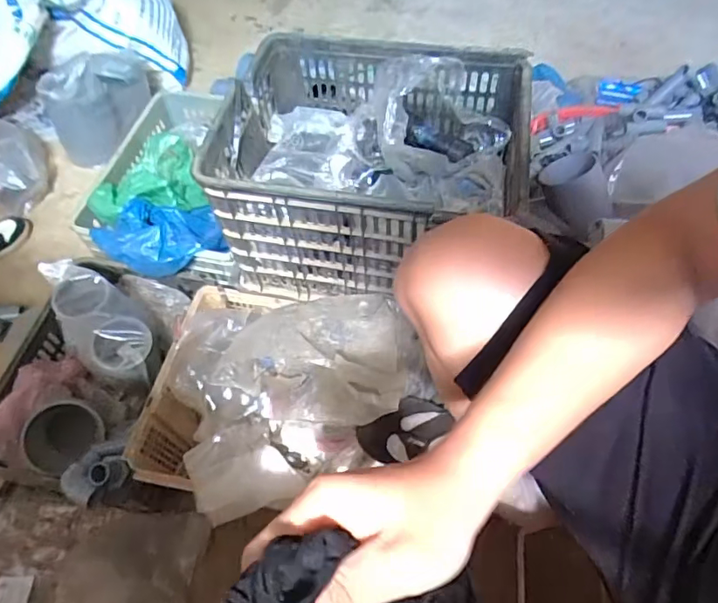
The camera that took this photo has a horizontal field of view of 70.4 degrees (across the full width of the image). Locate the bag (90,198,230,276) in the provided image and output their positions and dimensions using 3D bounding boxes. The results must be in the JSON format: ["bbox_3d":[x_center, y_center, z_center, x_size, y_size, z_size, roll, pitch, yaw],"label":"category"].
[{"bbox_3d":[-0.387,-0.126,0.973,0.254,0.089,0.148,-11,57,-3],"label":"bag"}]

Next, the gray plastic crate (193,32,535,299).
[{"bbox_3d":[0.026,-0.210,0.826,0.433,0.260,0.351,8,58,9],"label":"gray plastic crate"}]

